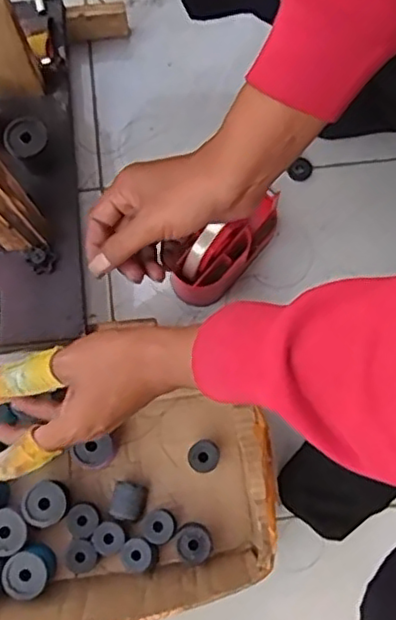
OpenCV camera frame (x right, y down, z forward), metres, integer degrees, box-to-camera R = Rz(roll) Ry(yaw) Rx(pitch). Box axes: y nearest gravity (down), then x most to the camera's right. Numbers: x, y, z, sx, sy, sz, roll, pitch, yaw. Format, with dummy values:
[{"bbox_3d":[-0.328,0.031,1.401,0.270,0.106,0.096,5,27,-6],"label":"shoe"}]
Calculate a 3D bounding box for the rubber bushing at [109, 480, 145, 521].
[{"bbox_3d":[-0.076,0.204,0.688,0.033,0.035,0.037,17,79,3],"label":"rubber bushing"}]

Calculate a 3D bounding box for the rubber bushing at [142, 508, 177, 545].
[{"bbox_3d":[-0.040,0.225,0.671,0.034,0.037,0.031,0,79,0],"label":"rubber bushing"}]

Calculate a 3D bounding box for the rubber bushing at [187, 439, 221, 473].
[{"bbox_3d":[0.007,0.157,0.690,0.034,0.041,0.031,0,79,0],"label":"rubber bushing"}]

